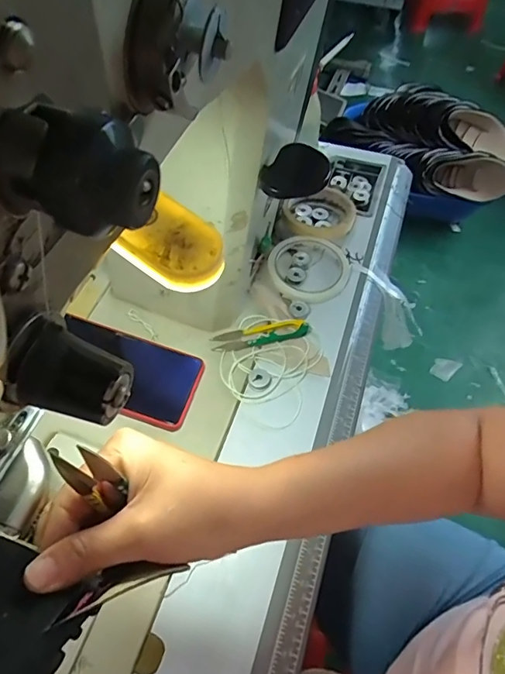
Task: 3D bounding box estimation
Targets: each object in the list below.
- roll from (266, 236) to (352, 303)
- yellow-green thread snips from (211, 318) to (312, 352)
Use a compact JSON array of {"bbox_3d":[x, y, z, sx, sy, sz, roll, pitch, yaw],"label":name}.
[{"bbox_3d":[0.067,-0.083,0.558,0.095,0.012,0.099,0,55,-1],"label":"roll"},{"bbox_3d":[0.010,-0.004,0.504,0.105,0.008,0.026,-12,56,-9],"label":"yellow-green thread snips"}]

